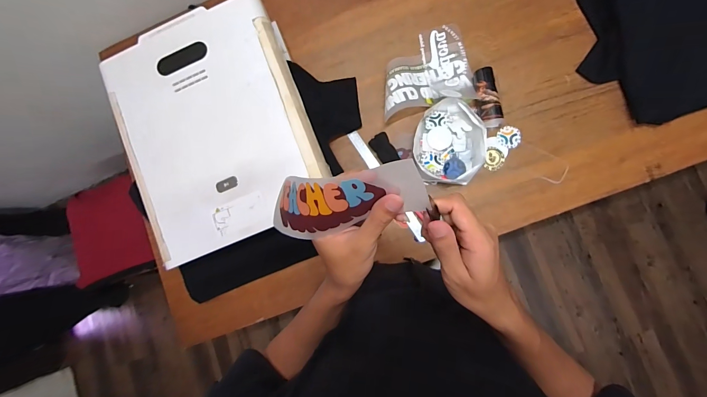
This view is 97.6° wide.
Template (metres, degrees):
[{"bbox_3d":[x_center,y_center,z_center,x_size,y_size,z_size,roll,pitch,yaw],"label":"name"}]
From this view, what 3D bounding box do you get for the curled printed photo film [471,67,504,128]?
[{"bbox_3d":[0.323,-0.246,0.751,0.057,0.048,0.143,-10,85,7],"label":"curled printed photo film"}]

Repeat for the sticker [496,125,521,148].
[{"bbox_3d":[0.384,-0.152,0.760,0.055,0.004,0.055,-2,78,10],"label":"sticker"}]

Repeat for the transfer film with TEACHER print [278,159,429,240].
[{"bbox_3d":[-0.016,0.003,0.272,0.152,0.048,0.051,-15,84,23],"label":"transfer film with TEACHER print"}]

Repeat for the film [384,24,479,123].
[{"bbox_3d":[0.175,-0.326,0.768,0.228,0.068,0.210,-13,85,7],"label":"film"}]

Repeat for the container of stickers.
[{"bbox_3d":[0.232,-0.137,0.755,0.160,0.048,0.197,5,87,8],"label":"container of stickers"}]

